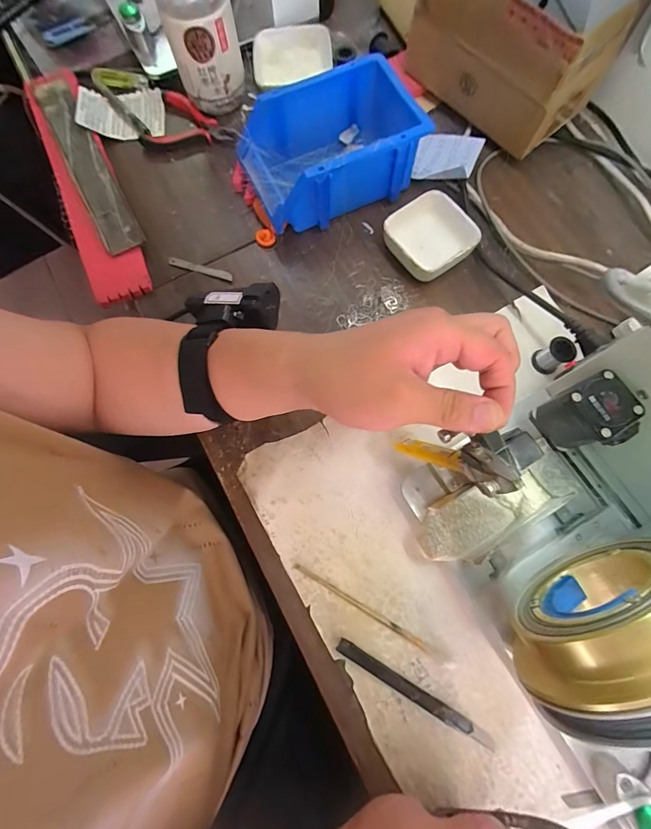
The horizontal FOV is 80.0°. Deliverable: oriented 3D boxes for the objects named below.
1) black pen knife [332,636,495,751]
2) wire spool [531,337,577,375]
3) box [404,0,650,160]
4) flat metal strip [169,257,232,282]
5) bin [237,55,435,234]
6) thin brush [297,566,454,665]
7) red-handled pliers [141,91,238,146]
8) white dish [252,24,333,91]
[{"bbox_3d":[0.075,0.234,0.327,0.145,0.008,0.014,30,77,8],"label":"black pen knife"},{"bbox_3d":[0.228,-0.059,0.387,0.022,0.034,0.026,-22,75,-6],"label":"wire spool"},{"bbox_3d":[0.195,-0.404,0.426,0.204,0.130,0.098,43,80,10],"label":"box"},{"bbox_3d":[-0.140,-0.165,0.438,0.079,0.006,0.009,19,75,6],"label":"flat metal strip"},{"bbox_3d":[0.011,-0.293,0.433,0.201,0.085,0.133,-17,75,-4],"label":"bin"},{"bbox_3d":[0.042,0.176,0.346,0.156,0.004,0.008,30,77,8],"label":"thin brush"},{"bbox_3d":[-0.170,-0.376,0.496,0.114,0.026,0.077,-2,76,0],"label":"red-handled pliers"},{"bbox_3d":[-0.051,-0.492,0.532,0.114,0.040,0.061,-20,75,-5],"label":"white dish"}]

